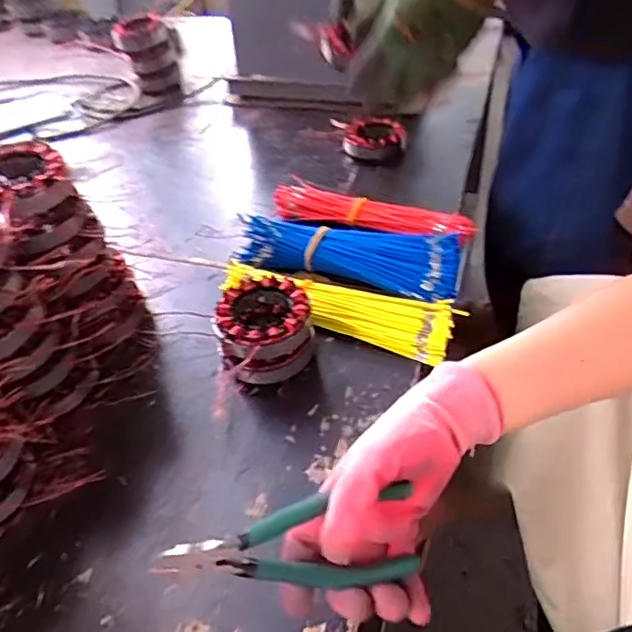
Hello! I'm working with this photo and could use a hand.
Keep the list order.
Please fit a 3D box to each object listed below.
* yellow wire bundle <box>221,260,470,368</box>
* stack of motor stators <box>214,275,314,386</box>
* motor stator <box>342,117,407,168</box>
[{"bbox_3d":[0.022,-0.015,0.590,0.236,0.023,0.067,15,46,20],"label":"yellow wire bundle"},{"bbox_3d":[-0.047,0.017,0.541,0.086,0.064,0.091,-8,43,-4],"label":"stack of motor stators"},{"bbox_3d":[0.085,-0.255,0.859,0.093,0.043,0.100,1,43,7],"label":"motor stator"}]

